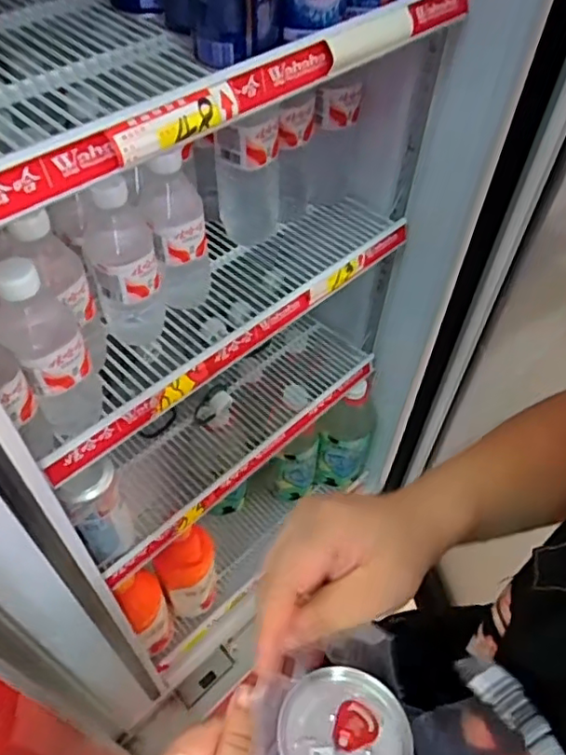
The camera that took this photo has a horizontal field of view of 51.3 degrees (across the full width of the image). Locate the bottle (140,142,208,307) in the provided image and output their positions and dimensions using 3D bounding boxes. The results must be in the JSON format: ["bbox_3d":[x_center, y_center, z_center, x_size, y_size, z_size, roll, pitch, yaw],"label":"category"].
[{"bbox_3d":[-0.107,-0.135,0.598,0.061,0.156,0.058,-5,52,-9],"label":"bottle"}]

